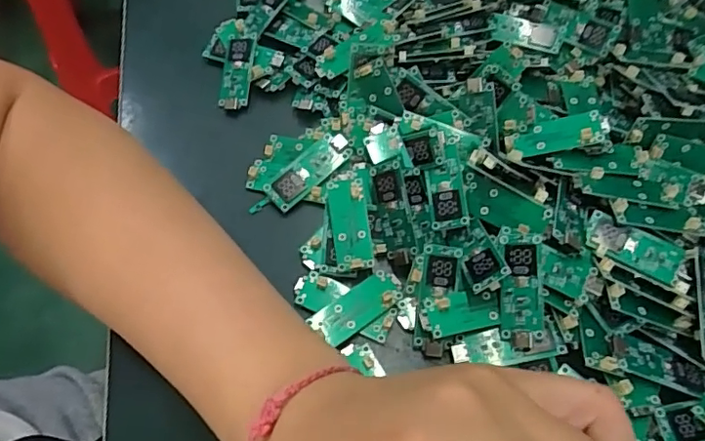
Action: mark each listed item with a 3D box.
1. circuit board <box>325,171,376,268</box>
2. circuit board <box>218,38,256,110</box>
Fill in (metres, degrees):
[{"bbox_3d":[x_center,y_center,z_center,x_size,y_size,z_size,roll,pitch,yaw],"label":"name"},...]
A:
[{"bbox_3d":[-0.001,-0.002,0.276,0.021,0.011,0.052,-3,62,-2],"label":"circuit board"},{"bbox_3d":[-0.069,-0.089,0.327,0.019,0.004,0.046,0,75,19],"label":"circuit board"}]

